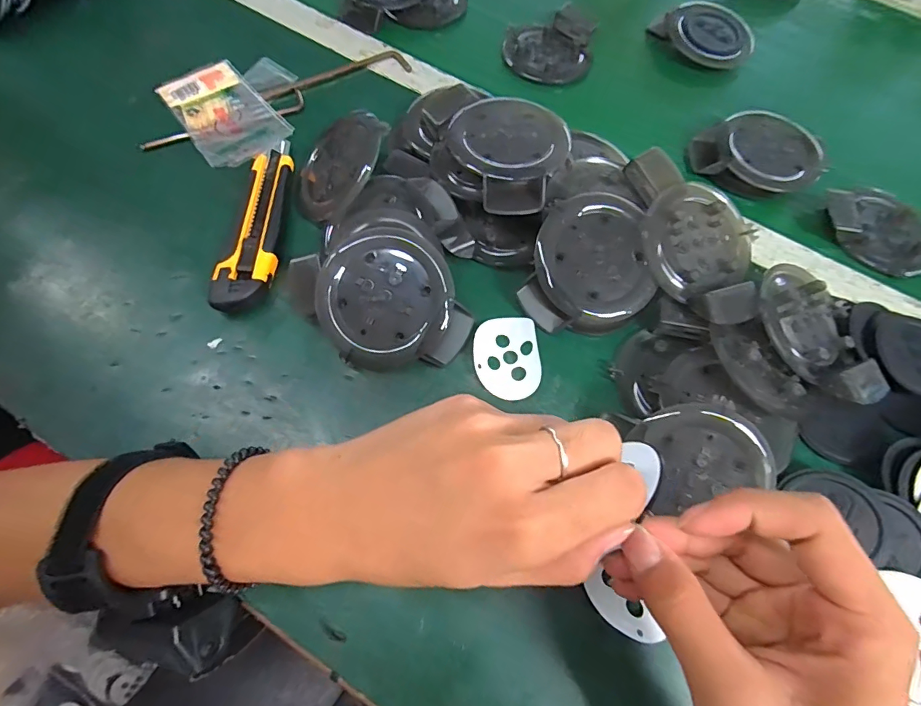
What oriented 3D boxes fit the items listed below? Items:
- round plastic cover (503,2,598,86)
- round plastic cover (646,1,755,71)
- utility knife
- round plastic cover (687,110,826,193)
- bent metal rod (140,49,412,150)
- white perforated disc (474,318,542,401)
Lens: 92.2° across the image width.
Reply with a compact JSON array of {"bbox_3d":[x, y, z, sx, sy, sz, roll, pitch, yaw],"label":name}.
[{"bbox_3d":[0.090,-0.314,0.449,0.085,0.025,0.081,1,68,-3],"label":"round plastic cover"},{"bbox_3d":[0.255,-0.330,0.462,0.096,0.026,0.067,42,72,13],"label":"round plastic cover"},{"bbox_3d":[-0.150,-0.100,0.337,0.038,0.016,0.152,7,68,-1],"label":"utility knife"},{"bbox_3d":[0.263,-0.180,0.398,0.104,0.029,0.071,13,68,2],"label":"round plastic cover"},{"bbox_3d":[-0.160,-0.231,0.395,0.243,0.009,0.036,-29,72,-14],"label":"bent metal rod"},{"bbox_3d":[0.033,0.001,0.312,0.047,0.008,0.062,6,65,-13],"label":"white perforated disc"}]

